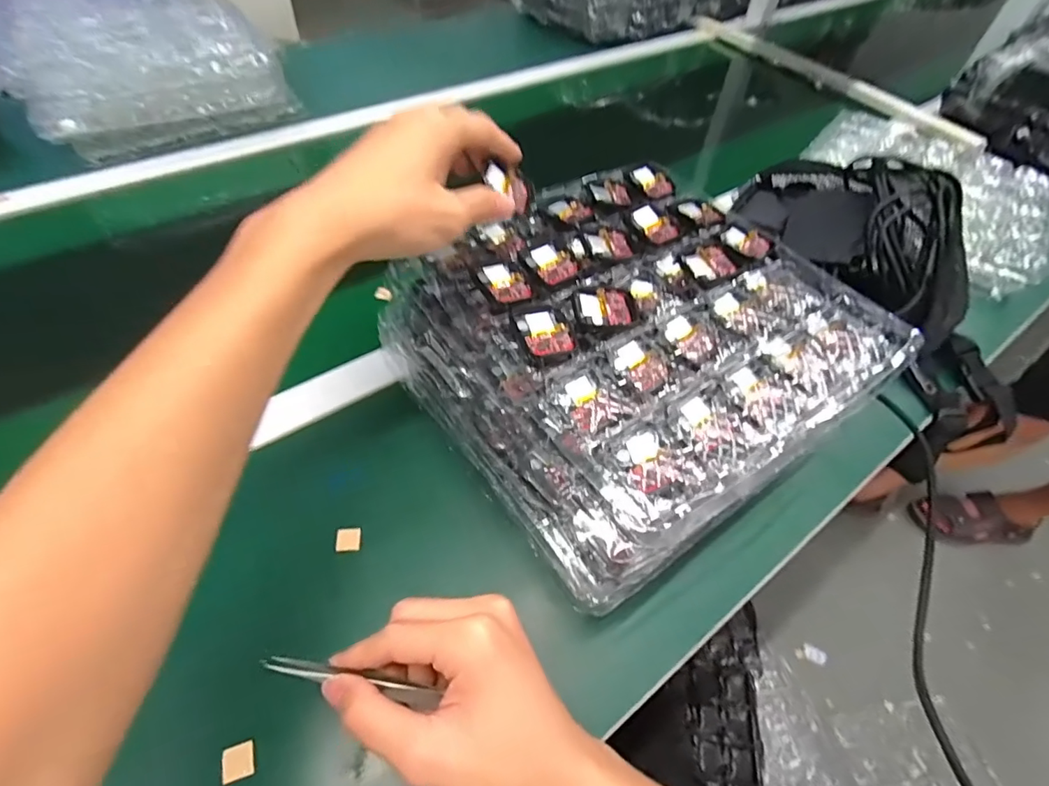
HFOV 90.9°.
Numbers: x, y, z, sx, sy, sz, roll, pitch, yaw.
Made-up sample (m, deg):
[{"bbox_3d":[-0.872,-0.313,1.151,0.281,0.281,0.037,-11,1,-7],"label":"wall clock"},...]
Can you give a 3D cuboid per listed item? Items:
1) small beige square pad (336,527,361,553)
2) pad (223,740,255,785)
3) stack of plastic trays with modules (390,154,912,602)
[{"bbox_3d":[-0.122,0.101,0.359,0.016,0.004,0.017,-4,52,-7],"label":"small beige square pad"},{"bbox_3d":[-0.155,0.199,0.279,0.015,0.004,0.016,-13,54,-14],"label":"pad"},{"bbox_3d":[0.078,-0.046,0.398,0.298,0.084,0.289,-29,59,-24],"label":"stack of plastic trays with modules"}]

